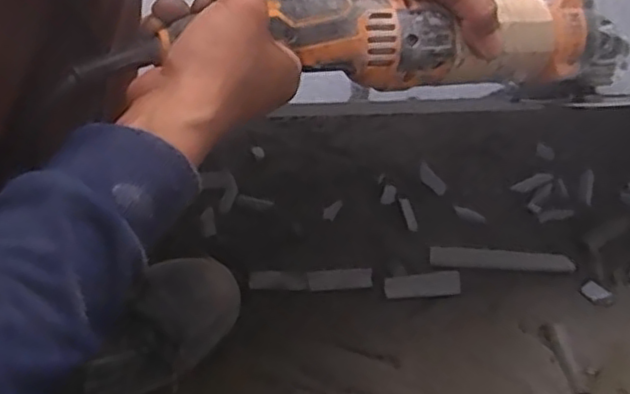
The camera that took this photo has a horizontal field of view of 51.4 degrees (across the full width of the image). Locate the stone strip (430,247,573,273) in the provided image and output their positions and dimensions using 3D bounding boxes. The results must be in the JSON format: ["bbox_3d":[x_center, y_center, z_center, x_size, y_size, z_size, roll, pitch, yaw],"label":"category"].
[{"bbox_3d":[0.196,0.065,0.688,0.149,0.006,0.023,3,59,2],"label":"stone strip"}]

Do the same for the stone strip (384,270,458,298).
[{"bbox_3d":[0.109,0.090,0.669,0.076,0.004,0.025,-4,59,-2],"label":"stone strip"}]

